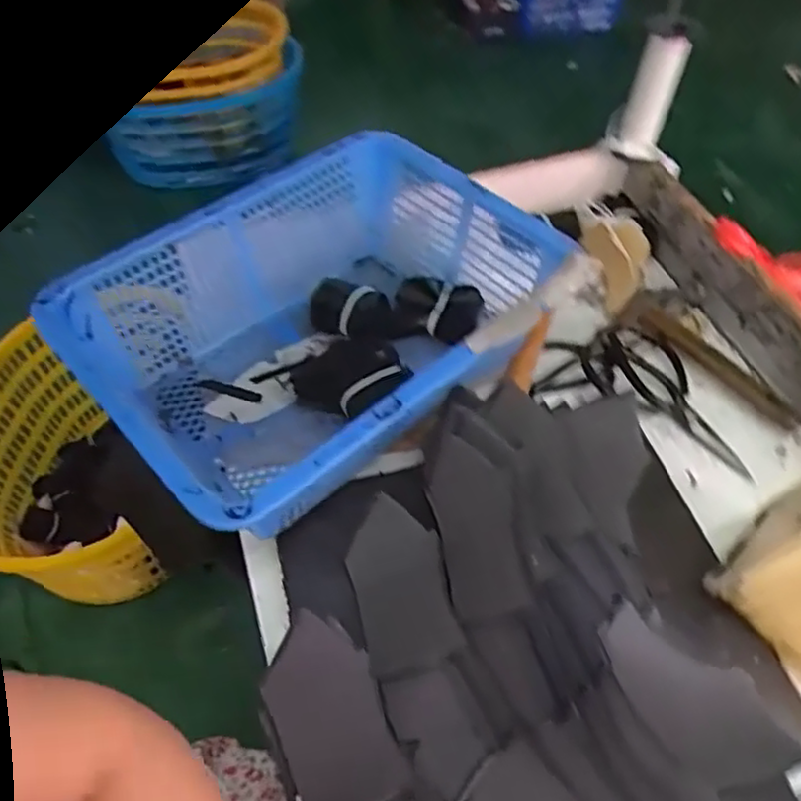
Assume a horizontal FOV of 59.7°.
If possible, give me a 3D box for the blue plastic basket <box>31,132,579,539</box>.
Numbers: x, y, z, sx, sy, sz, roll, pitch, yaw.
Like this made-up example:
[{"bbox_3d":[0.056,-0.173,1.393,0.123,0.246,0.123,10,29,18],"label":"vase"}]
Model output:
[{"bbox_3d":[-0.064,-0.059,0.628,0.391,0.135,0.288,-35,59,-24],"label":"blue plastic basket"}]

